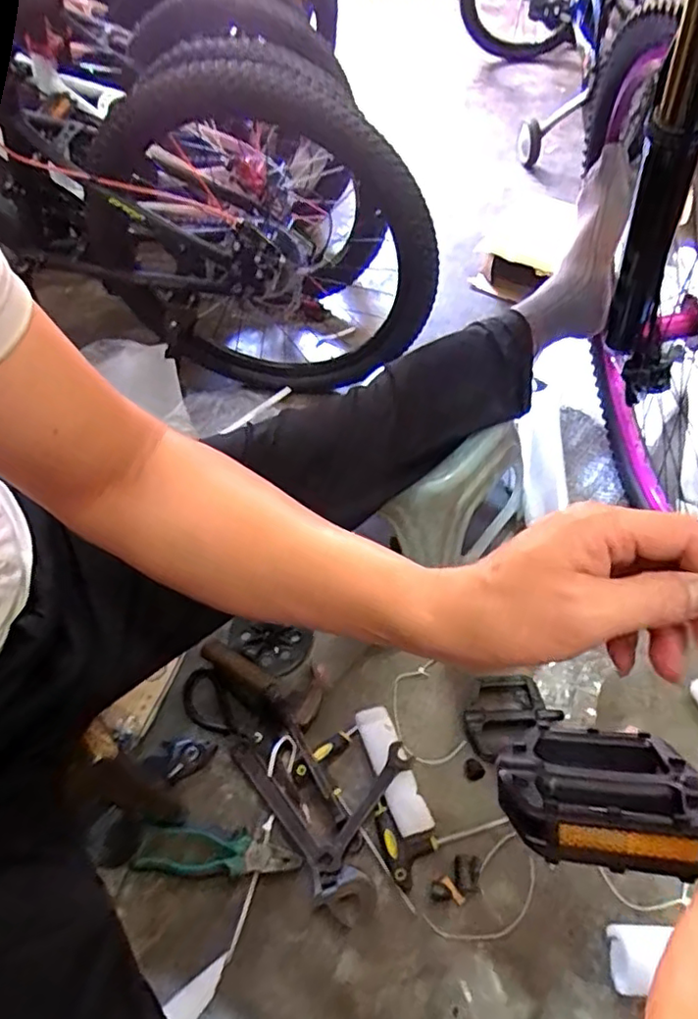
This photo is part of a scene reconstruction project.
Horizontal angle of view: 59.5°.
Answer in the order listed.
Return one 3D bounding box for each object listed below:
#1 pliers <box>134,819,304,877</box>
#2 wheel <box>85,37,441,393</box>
[{"bbox_3d":[-0.150,0.396,0.704,0.186,0.016,0.049,1,53,6],"label":"pliers"},{"bbox_3d":[-0.156,-0.374,0.942,0.572,0.520,0.117,8,54,12],"label":"wheel"}]

